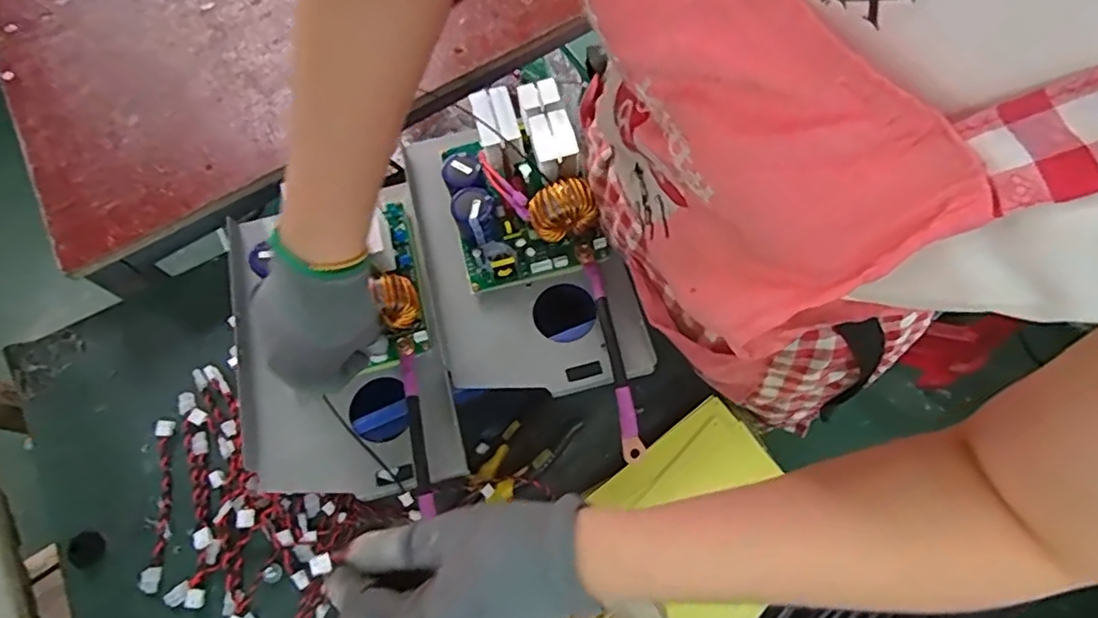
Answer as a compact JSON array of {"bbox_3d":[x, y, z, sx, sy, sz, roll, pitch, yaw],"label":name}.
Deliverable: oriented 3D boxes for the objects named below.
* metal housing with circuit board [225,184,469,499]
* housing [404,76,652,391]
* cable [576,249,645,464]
[{"bbox_3d":[-0.174,0.029,0.499,0.164,0.051,0.242,-14,70,-3],"label":"metal housing with circuit board"},{"bbox_3d":[-0.031,-0.071,0.520,0.162,0.079,0.288,-16,70,-3],"label":"housing"},{"bbox_3d":[0.049,0.030,0.505,0.015,0.029,0.183,-12,70,-2],"label":"cable"}]

